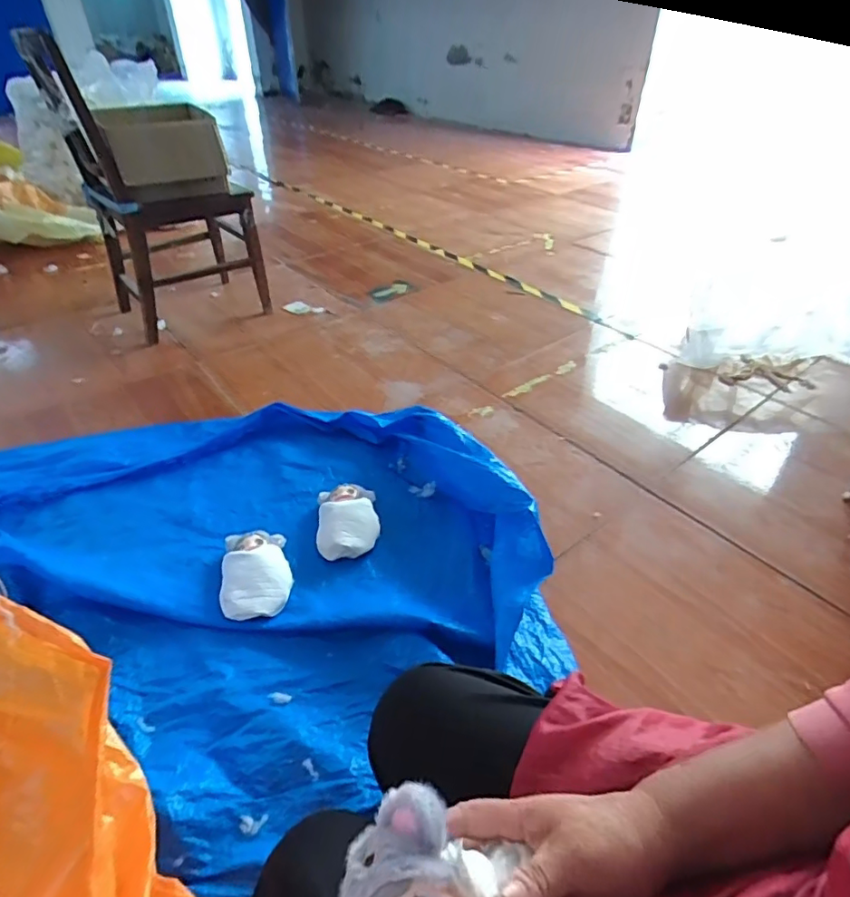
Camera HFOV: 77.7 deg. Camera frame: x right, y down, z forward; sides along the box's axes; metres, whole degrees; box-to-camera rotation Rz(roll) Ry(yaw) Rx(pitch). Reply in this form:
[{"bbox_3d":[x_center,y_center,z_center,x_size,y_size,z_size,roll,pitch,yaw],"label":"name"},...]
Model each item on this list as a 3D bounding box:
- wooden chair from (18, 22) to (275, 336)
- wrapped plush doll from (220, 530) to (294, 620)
[{"bbox_3d":[-0.790,-0.759,1.595,0.452,0.738,0.413,-25,48,-28],"label":"wooden chair"},{"bbox_3d":[-0.311,0.229,0.982,0.119,0.047,0.185,-6,42,-9],"label":"wrapped plush doll"}]

